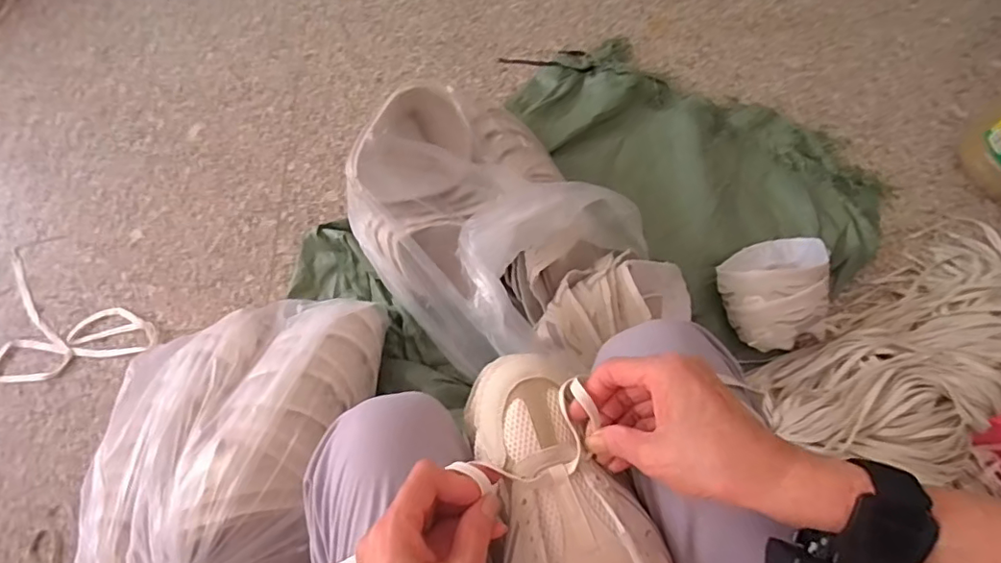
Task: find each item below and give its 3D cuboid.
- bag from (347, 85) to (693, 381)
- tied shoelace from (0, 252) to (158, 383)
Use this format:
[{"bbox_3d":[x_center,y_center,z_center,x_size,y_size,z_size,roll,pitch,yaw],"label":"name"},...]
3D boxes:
[{"bbox_3d":[0.017,-0.065,0.756,0.342,0.199,0.472,-39,72,-16],"label":"bag"},{"bbox_3d":[-0.698,0.086,0.843,0.313,0.014,0.166,23,68,10],"label":"tied shoelace"}]

